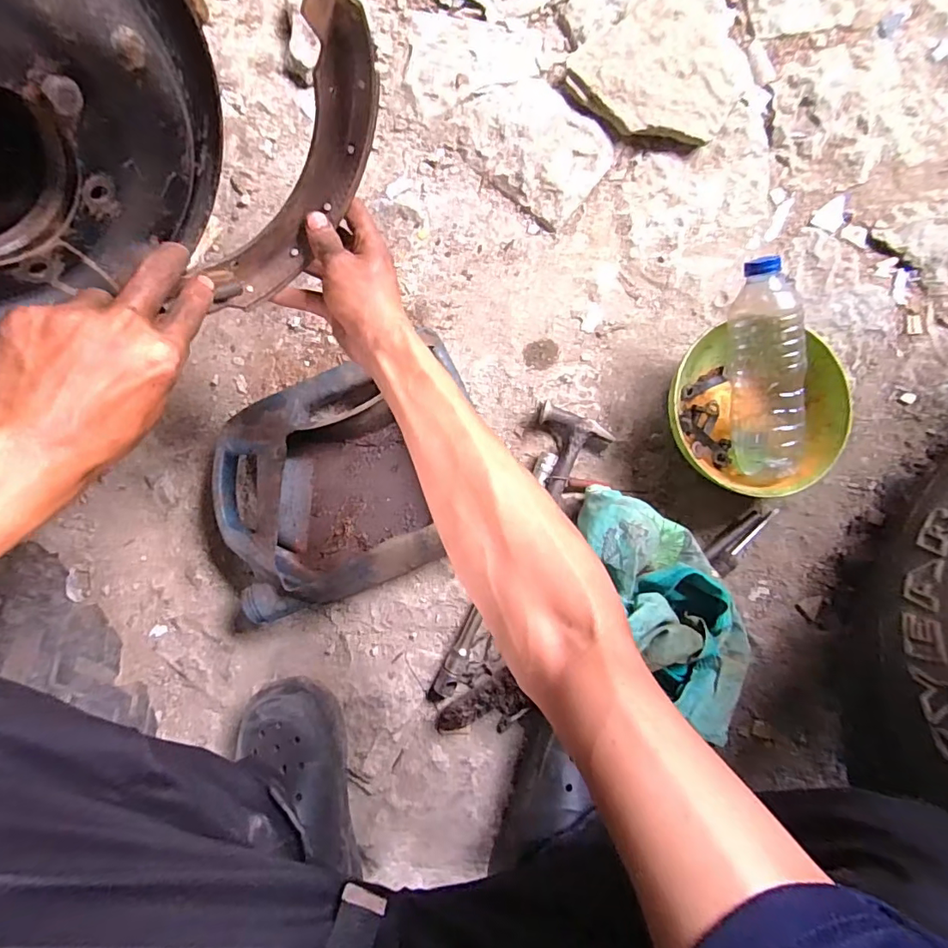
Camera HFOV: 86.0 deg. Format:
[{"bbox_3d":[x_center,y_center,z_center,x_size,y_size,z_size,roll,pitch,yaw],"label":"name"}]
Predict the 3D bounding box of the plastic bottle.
[{"bbox_3d":[0.308,-0.106,0.535,0.060,0.066,0.228,-13,112,2],"label":"plastic bottle"}]

